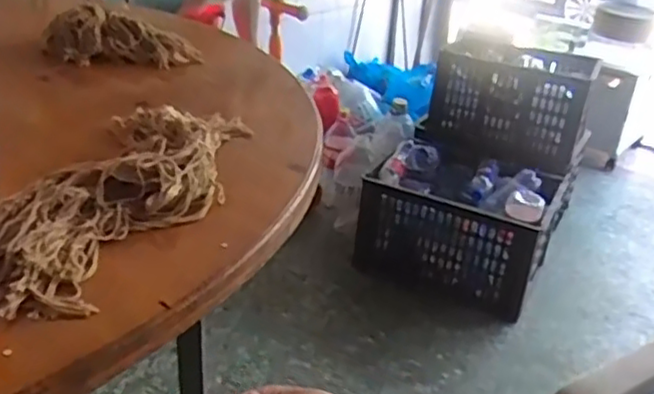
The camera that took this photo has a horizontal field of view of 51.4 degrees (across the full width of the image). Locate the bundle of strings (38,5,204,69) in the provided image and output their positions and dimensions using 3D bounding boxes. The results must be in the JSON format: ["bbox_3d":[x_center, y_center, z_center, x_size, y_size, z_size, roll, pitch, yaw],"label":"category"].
[{"bbox_3d":[-0.302,-0.237,1.008,0.220,0.067,0.103,-5,30,-18],"label":"bundle of strings"}]

